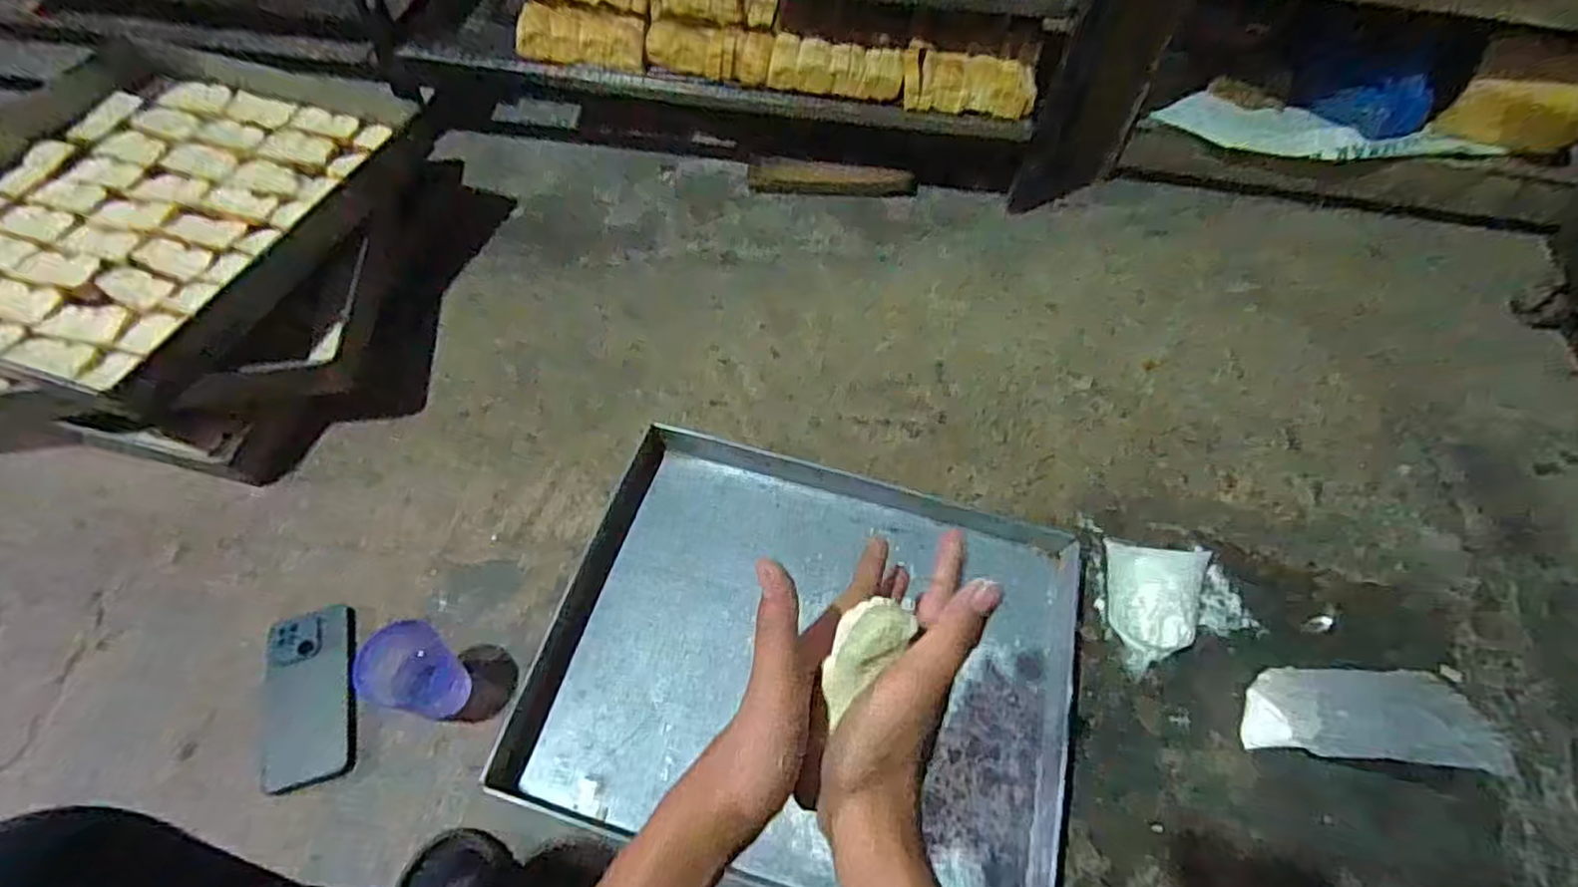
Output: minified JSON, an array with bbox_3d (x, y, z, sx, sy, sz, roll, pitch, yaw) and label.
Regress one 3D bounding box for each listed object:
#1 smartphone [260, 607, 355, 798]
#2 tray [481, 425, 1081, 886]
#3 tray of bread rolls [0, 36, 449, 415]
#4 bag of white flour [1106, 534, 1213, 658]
[{"bbox_3d":[-0.483,0.252,0.719,0.083,0.013,0.180,-17,59,-13],"label":"smartphone"},{"bbox_3d":[0.027,0.212,0.747,0.529,0.041,0.438,15,58,7],"label":"tray"},{"bbox_3d":[-0.810,-0.320,0.879,0.559,0.084,0.534,20,58,10],"label":"tray of bread rolls"},{"bbox_3d":[0.405,0.163,0.785,0.101,0.062,0.137,21,59,11],"label":"bag of white flour"}]

